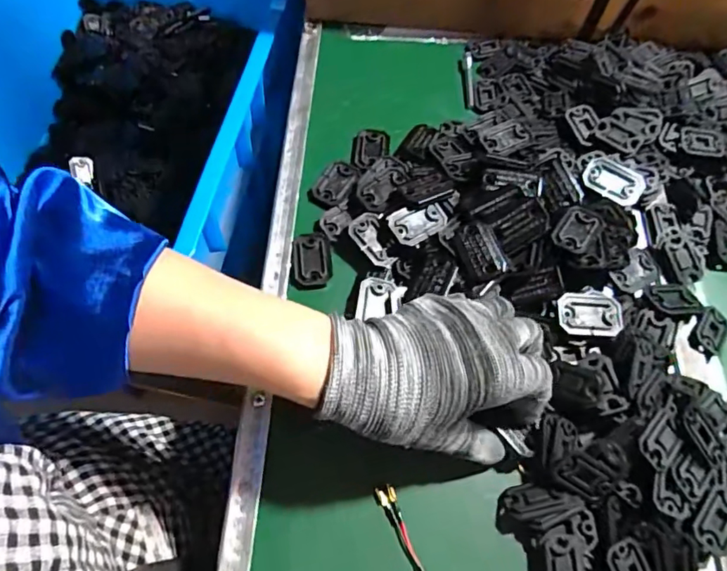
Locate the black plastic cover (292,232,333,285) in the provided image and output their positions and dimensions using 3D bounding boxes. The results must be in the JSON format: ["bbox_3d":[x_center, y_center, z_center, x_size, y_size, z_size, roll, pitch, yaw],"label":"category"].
[{"bbox_3d":[-0.037,-0.019,0.384,0.027,0.006,0.041,-4,64,-4],"label":"black plastic cover"}]

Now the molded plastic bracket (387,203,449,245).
[{"bbox_3d":[0.040,-0.045,0.384,0.041,0.011,0.026,-28,68,-14],"label":"molded plastic bracket"}]

